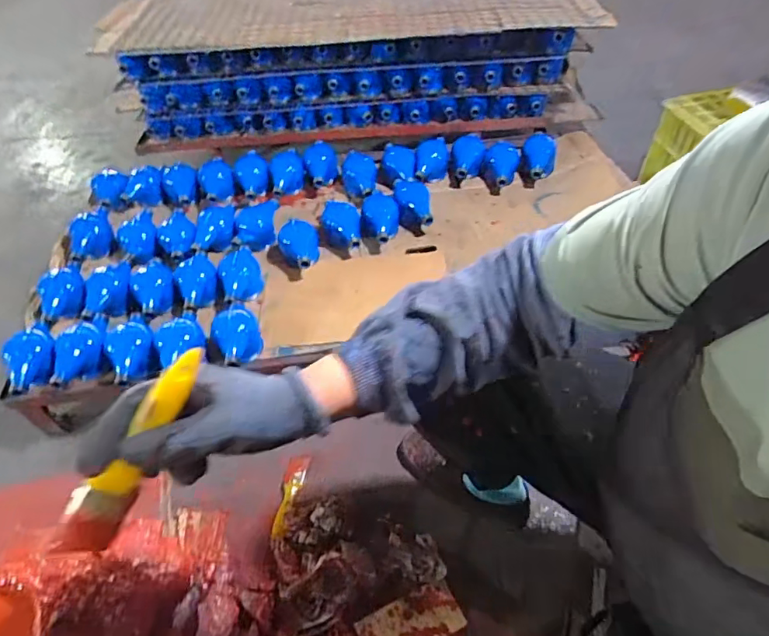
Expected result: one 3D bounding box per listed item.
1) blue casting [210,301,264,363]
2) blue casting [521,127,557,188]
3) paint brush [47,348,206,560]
[{"bbox_3d":[-0.286,0.029,0.987,0.087,0.080,0.091,-21,50,-14],"label":"blue casting"},{"bbox_3d":[0.422,-0.450,1.393,0.093,0.085,0.149,9,49,12],"label":"blue casting"},{"bbox_3d":[-0.170,0.091,0.344,0.024,0.034,0.167,36,99,30],"label":"paint brush"}]

